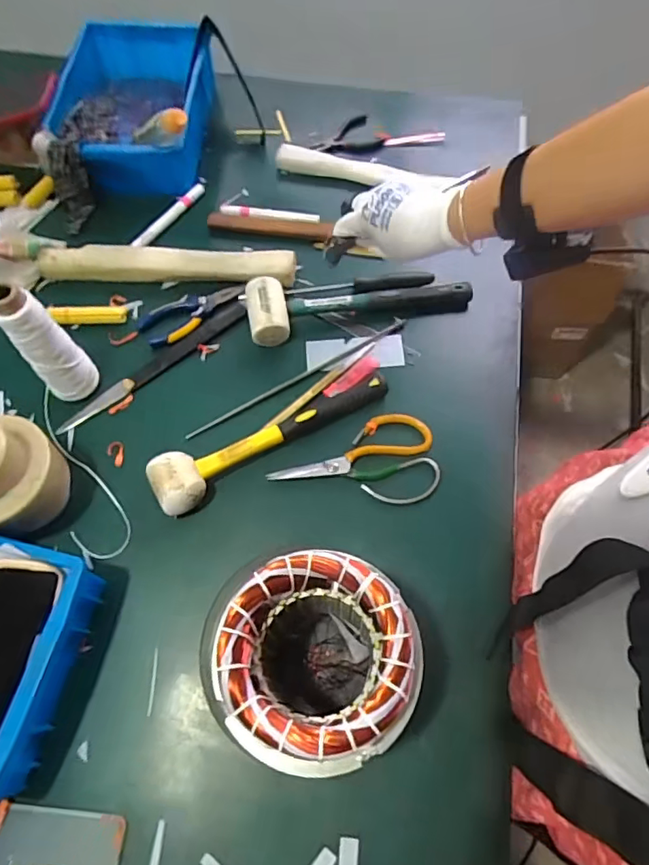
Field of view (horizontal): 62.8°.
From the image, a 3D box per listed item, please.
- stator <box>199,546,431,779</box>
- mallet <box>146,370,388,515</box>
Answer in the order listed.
[{"bbox_3d":[0.000,0.185,0.436,0.140,0.180,0.139,17,66,8],"label":"stator"},{"bbox_3d":[-0.054,0.000,0.584,0.280,0.052,0.055,-28,68,-12],"label":"mallet"}]

